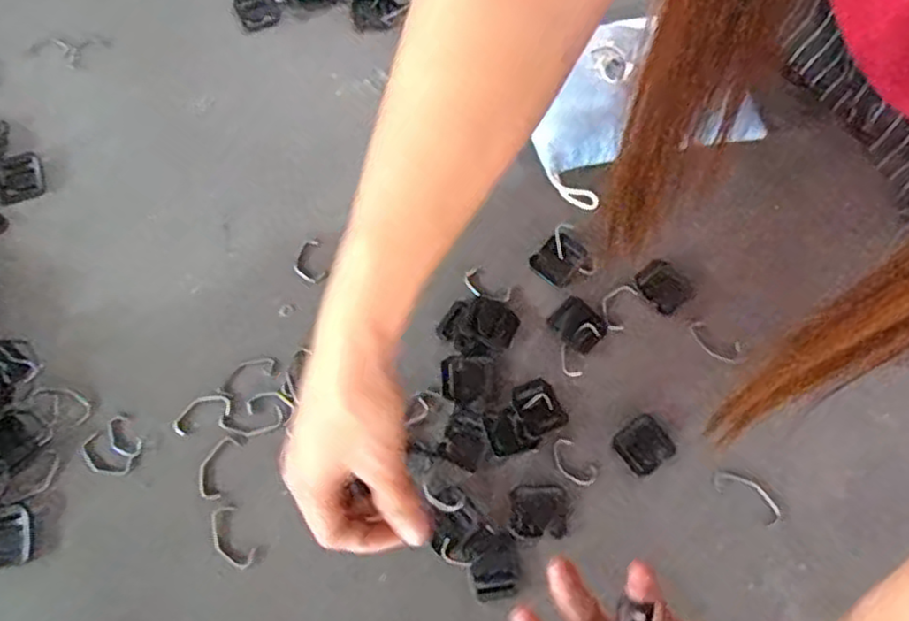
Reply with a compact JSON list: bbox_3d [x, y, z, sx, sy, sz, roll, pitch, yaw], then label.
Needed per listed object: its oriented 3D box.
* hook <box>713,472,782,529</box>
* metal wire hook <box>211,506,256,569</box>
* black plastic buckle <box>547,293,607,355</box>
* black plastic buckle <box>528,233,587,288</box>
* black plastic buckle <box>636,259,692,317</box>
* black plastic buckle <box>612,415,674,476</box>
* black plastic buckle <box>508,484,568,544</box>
[{"bbox_3d":[0.175,0.110,0.419,0.044,0.004,0.018,36,73,12],"label":"hook"},{"bbox_3d":[-0.131,0.133,0.409,0.019,0.004,0.037,-29,72,-12],"label":"metal wire hook"},{"bbox_3d":[0.081,0.009,0.456,0.034,0.004,0.029,43,74,14],"label":"black plastic buckle"},{"bbox_3d":[0.071,-0.036,0.473,0.028,0.004,0.034,39,73,13],"label":"black plastic buckle"},{"bbox_3d":[0.140,-0.017,0.467,0.028,0.004,0.034,-38,74,-14],"label":"black plastic buckle"},{"bbox_3d":[0.117,0.082,0.429,0.032,0.004,0.030,-34,73,-13],"label":"black plastic buckle"},{"bbox_3d":[0.050,0.120,0.414,0.034,0.004,0.033,3,69,0],"label":"black plastic buckle"}]

